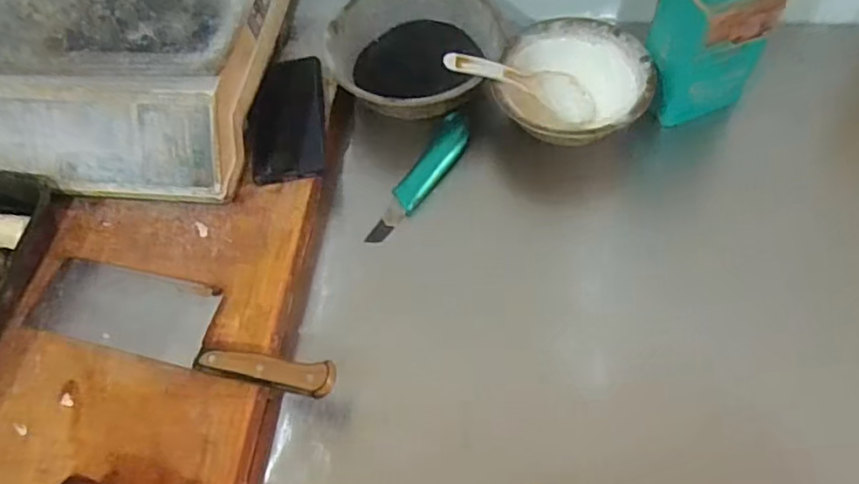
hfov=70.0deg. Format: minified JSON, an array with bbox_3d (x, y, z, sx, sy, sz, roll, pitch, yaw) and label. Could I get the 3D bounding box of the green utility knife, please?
[{"bbox_3d":[-0.006,-0.062,0.627,0.034,0.022,0.159,27,66,19],"label":"green utility knife"}]

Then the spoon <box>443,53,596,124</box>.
[{"bbox_3d":[0.097,-0.168,0.643,0.170,0.024,0.045,15,60,-20],"label":"spoon"}]

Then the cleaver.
[{"bbox_3d":[-0.217,0.067,0.534,0.299,0.033,0.076,11,62,12],"label":"cleaver"}]

